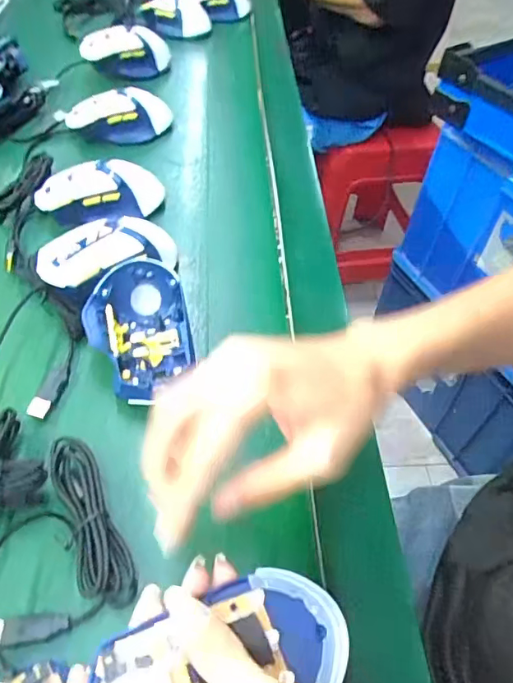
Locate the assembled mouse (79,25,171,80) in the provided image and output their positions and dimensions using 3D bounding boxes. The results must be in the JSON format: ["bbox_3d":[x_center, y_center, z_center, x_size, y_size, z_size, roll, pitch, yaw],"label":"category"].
[{"bbox_3d":[-0.180,-0.406,0.694,0.105,0.057,0.077,3,51,-2],"label":"assembled mouse"}]

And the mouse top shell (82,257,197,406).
[{"bbox_3d":[-0.089,-0.007,0.387,0.074,0.042,0.112,-13,53,-15],"label":"mouse top shell"}]

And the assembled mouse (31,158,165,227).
[{"bbox_3d":[-0.153,-0.147,0.495,0.124,0.041,0.067,-13,53,-15],"label":"assembled mouse"}]

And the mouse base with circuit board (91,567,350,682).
[{"bbox_3d":[-0.013,0.143,0.225,0.113,0.015,0.057,-12,52,-24],"label":"mouse base with circuit board"}]

